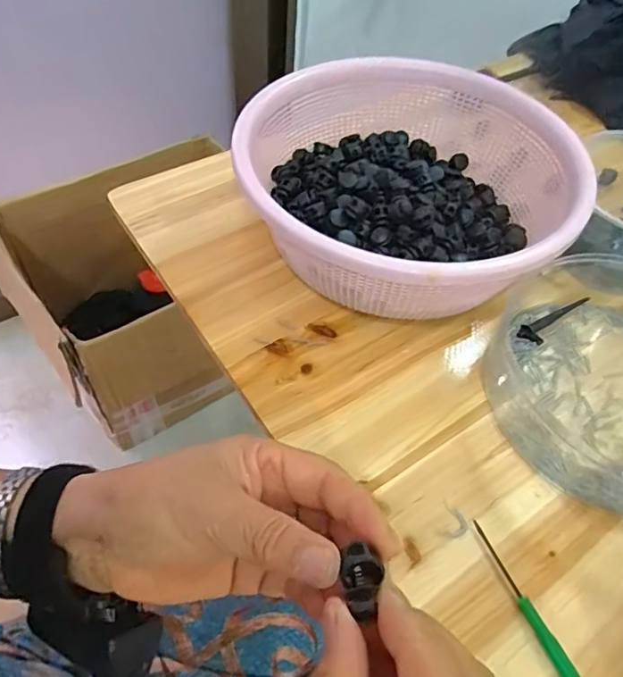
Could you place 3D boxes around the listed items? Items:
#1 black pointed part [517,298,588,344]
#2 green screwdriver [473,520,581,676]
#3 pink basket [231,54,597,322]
[{"bbox_3d":[0.204,-0.019,0.462,0.083,0.010,0.020,-31,61,-25],"label":"black pointed part"},{"bbox_3d":[0.126,0.154,0.330,0.010,0.011,0.098,-17,56,-17],"label":"green screwdriver"},{"bbox_3d":[0.064,-0.115,0.470,0.228,0.105,0.257,-3,53,-8],"label":"pink basket"}]

